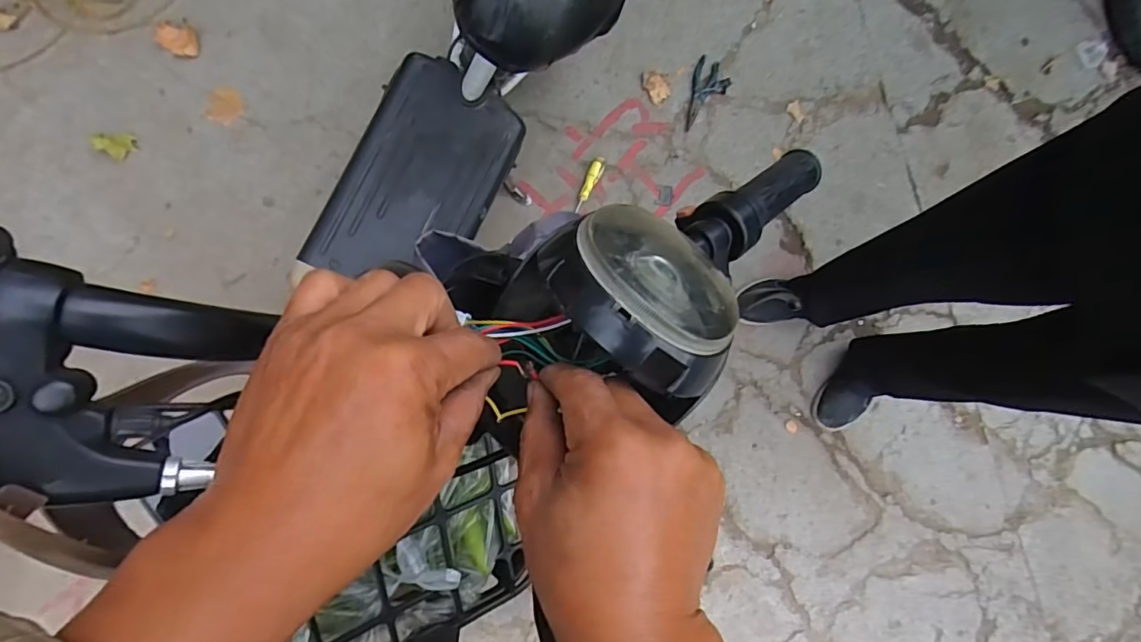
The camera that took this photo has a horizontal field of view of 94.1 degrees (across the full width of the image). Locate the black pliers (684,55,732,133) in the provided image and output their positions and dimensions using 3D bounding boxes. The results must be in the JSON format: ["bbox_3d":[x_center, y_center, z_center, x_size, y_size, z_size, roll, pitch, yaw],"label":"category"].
[{"bbox_3d":[0.338,-0.552,1.305,0.089,0.016,0.185,13,83,-3],"label":"black pliers"}]

